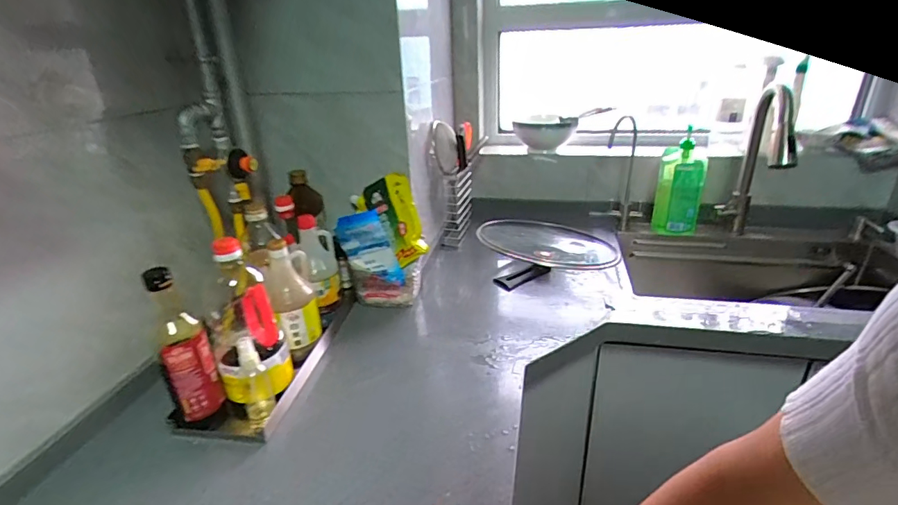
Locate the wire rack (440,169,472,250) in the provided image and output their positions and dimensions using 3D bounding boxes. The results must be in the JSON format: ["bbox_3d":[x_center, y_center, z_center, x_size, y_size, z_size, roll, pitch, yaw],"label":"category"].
[{"bbox_3d":[0.022,-0.125,1.226,0.069,0.186,0.144,1,24,8],"label":"wire rack"}]

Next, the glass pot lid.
[{"bbox_3d":[0.231,-0.004,1.084,0.316,0.096,0.319,-3,24,1],"label":"glass pot lid"}]

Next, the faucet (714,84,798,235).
[{"bbox_3d":[0.725,-0.197,1.079,0.105,0.356,0.234,10,27,27],"label":"faucet"}]

